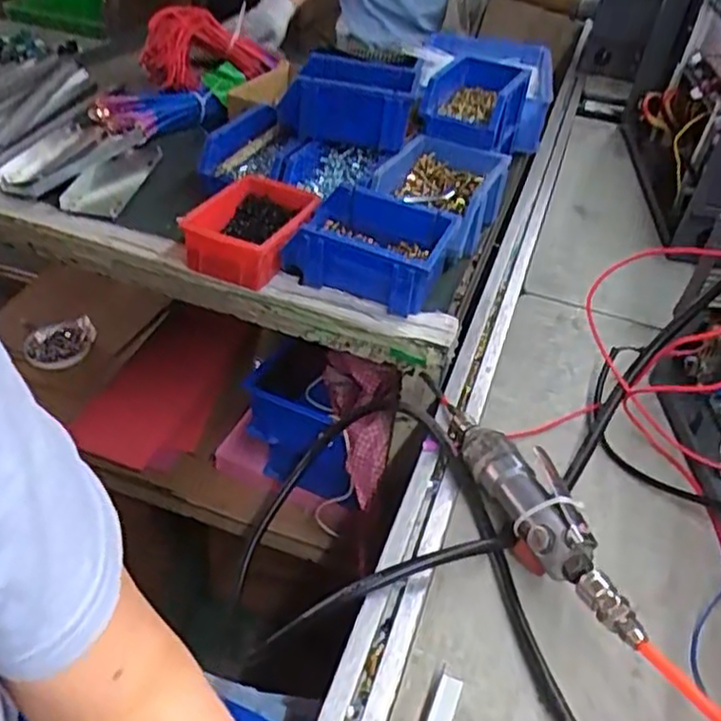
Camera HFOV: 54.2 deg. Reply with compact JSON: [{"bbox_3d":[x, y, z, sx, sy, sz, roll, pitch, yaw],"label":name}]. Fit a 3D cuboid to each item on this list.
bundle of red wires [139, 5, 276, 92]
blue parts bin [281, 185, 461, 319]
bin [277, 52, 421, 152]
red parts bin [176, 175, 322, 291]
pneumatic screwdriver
[{"bbox_3d":[-0.233,-0.462,1.061,0.190,0.107,0.073,-4,41,-10],"label":"bundle of red wires"},{"bbox_3d":[0.009,-0.116,0.735,0.157,0.071,0.103,19,42,14],"label":"blue parts bin"},{"bbox_3d":[-0.011,-0.317,0.860,0.157,0.076,0.105,11,41,7],"label":"bin"},{"bbox_3d":[-0.116,-0.144,0.755,0.105,0.054,0.149,15,41,10],"label":"red parts bin"},{"bbox_3d":[0.118,0.095,0.560,0.047,0.061,0.307,-13,44,-19],"label":"pneumatic screwdriver"}]

